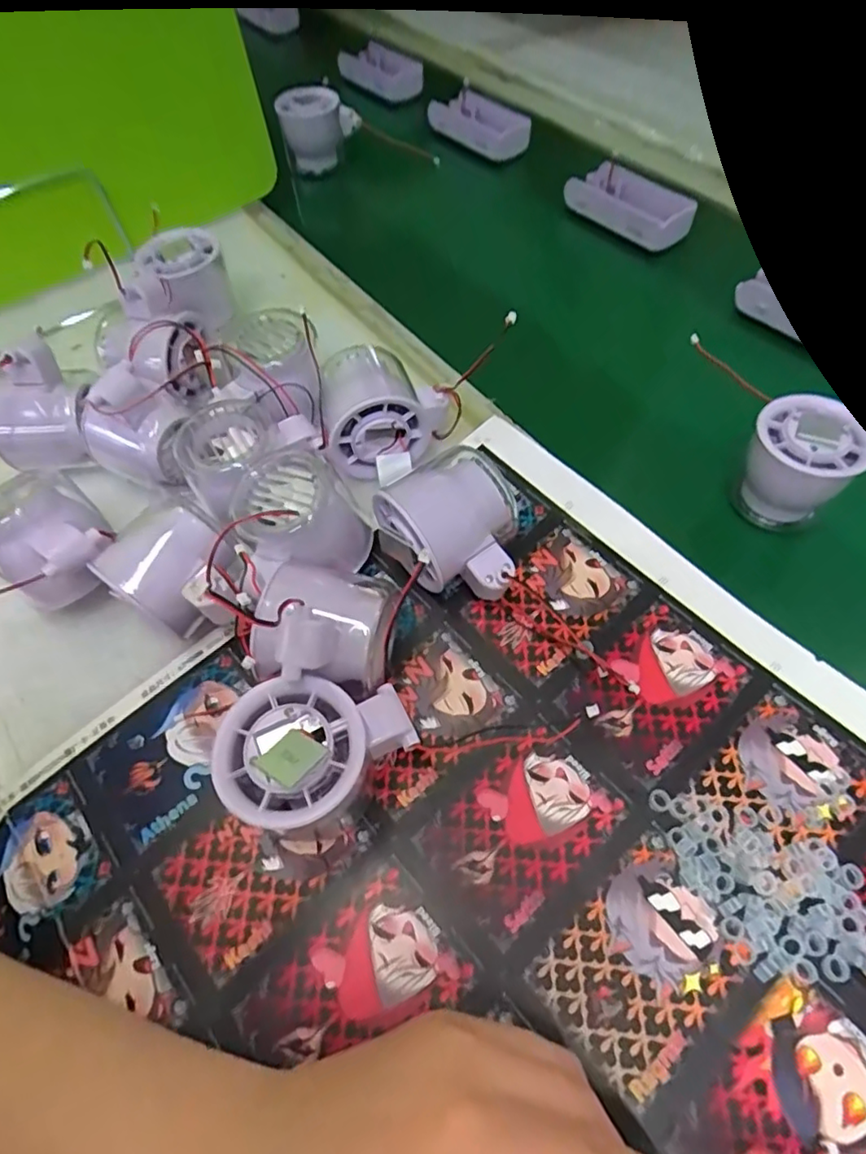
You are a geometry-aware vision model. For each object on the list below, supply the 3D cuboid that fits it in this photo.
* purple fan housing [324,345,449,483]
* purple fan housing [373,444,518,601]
[{"bbox_3d":[-0.028,-0.102,0.363,0.069,0.050,0.064,-1,57,3],"label":"purple fan housing"},{"bbox_3d":[0.011,-0.020,0.319,0.066,0.054,0.075,-21,58,-9],"label":"purple fan housing"}]

